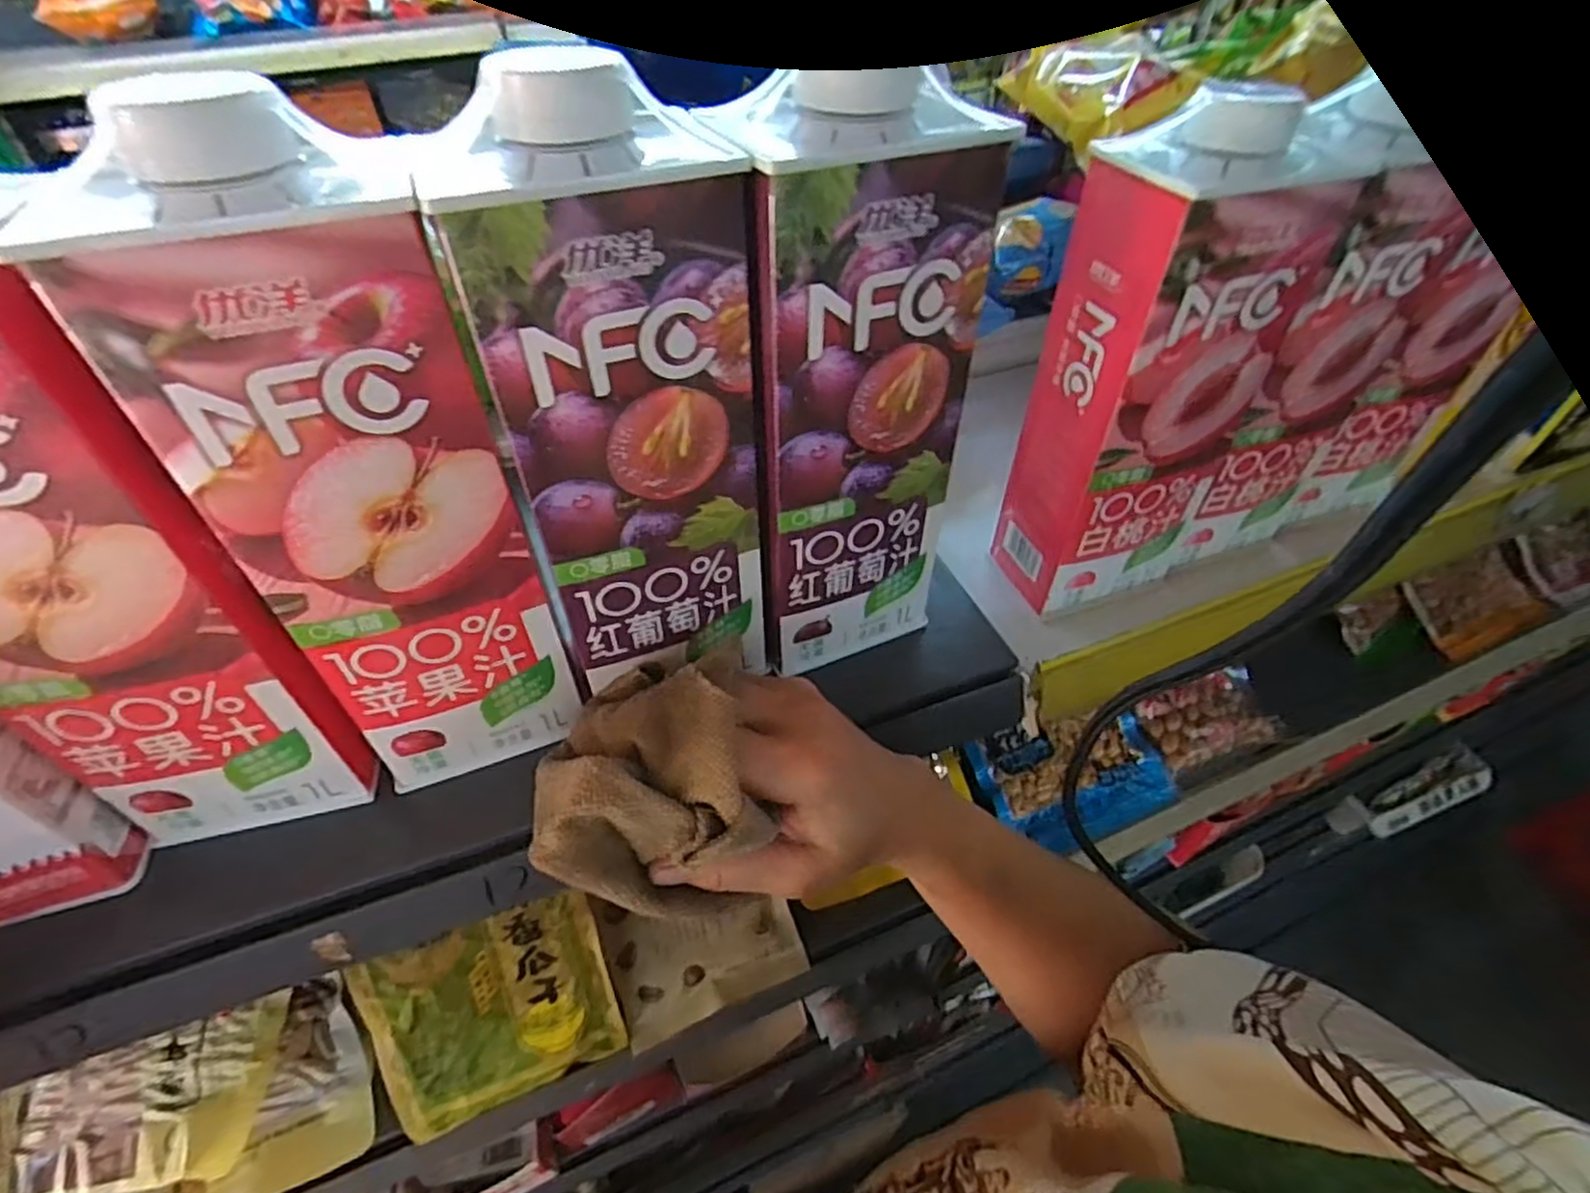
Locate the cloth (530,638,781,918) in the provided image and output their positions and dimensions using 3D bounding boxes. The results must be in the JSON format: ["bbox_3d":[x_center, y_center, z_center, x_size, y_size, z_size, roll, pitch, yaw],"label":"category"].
[{"bbox_3d":[-0.061,0.066,0.287,0.083,0.068,0.101,-9,45,-7],"label":"cloth"}]

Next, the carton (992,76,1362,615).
[{"bbox_3d":[0.178,-0.107,0.368,0.093,0.244,0.071,-21,48,-18],"label":"carton"}]

